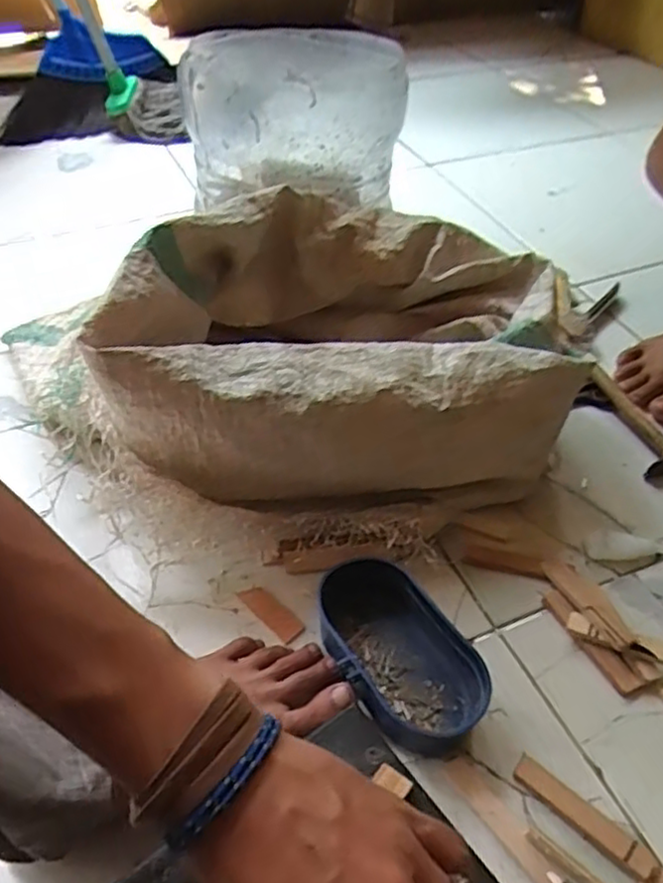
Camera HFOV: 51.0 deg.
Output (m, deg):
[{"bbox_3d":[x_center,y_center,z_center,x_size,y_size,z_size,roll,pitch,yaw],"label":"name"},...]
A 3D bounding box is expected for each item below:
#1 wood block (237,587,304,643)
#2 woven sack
[{"bbox_3d":[-0.050,0.144,0.582,0.020,0.008,0.062,-35,56,-30],"label":"wood block"},{"bbox_3d":[0.022,-0.101,0.645,0.390,0.194,0.287,2,46,0],"label":"woven sack"}]

